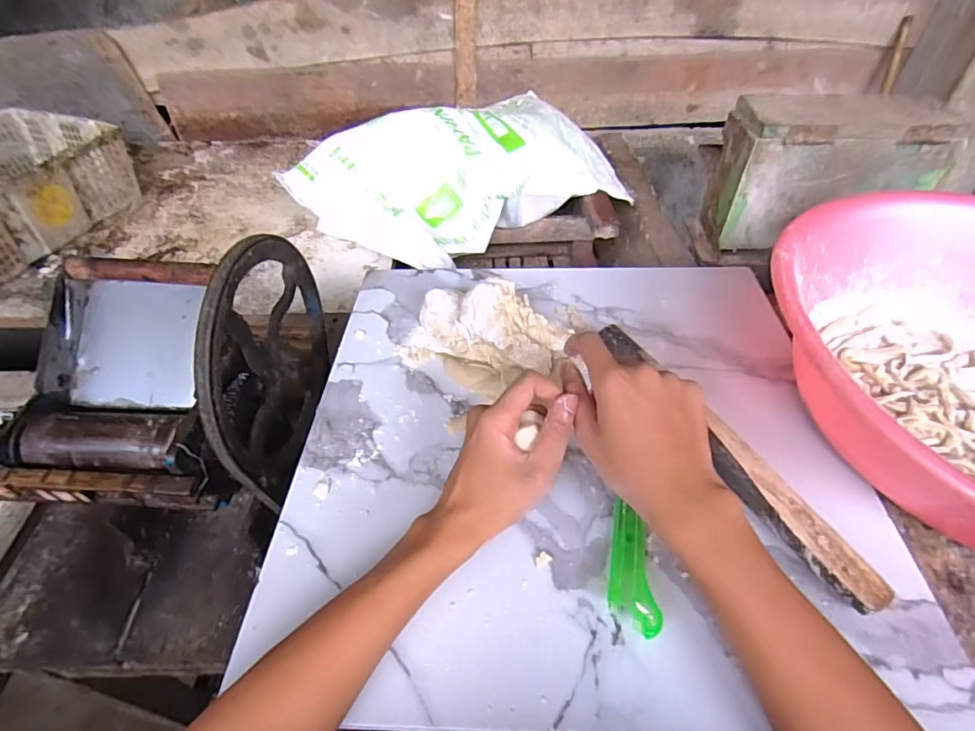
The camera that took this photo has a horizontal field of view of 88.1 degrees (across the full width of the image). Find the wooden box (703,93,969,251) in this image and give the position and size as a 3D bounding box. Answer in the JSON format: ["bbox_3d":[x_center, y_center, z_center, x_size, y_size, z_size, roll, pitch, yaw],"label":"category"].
[{"bbox_3d":[0.601,-0.349,0.916,0.334,0.223,0.138,-1,45,-2],"label":"wooden box"}]

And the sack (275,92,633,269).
[{"bbox_3d":[-0.049,-0.409,1.073,0.653,0.180,0.360,-24,50,-23],"label":"sack"}]

